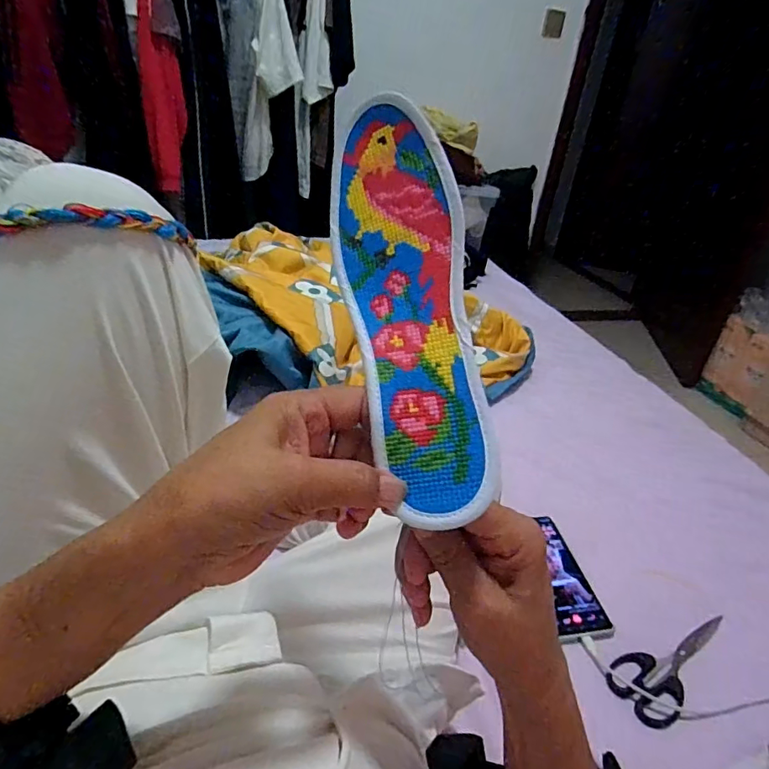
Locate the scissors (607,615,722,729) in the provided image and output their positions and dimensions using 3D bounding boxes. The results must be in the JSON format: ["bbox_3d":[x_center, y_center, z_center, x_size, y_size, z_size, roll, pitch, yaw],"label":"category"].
[{"bbox_3d":[0.301,0.287,0.520,0.155,0.019,0.064,-17,38,-34],"label":"scissors"}]

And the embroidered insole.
[{"bbox_3d":[0.011,-0.049,0.266,0.068,0.016,0.236,-12,72,12],"label":"embroidered insole"}]

